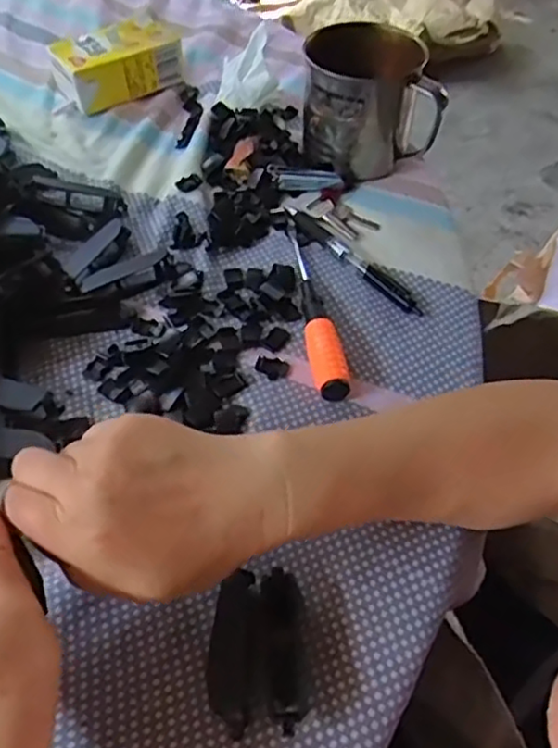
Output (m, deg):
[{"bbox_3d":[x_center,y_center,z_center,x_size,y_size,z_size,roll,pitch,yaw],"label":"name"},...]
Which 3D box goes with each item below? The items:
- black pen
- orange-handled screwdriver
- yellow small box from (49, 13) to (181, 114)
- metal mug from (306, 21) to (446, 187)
[{"bbox_3d":[0.051,-0.085,0.474,0.017,0.009,0.135,-32,60,-22],"label":"black pen"},{"bbox_3d":[0.022,-0.050,0.441,0.020,0.017,0.160,-7,54,-6],"label":"orange-handled screwdriver"},{"bbox_3d":[-0.149,-0.285,0.601,0.105,0.046,0.069,-22,57,-17],"label":"yellow small box"},{"bbox_3d":[0.070,-0.216,0.521,0.100,0.092,0.089,-2,53,-2],"label":"metal mug"}]

